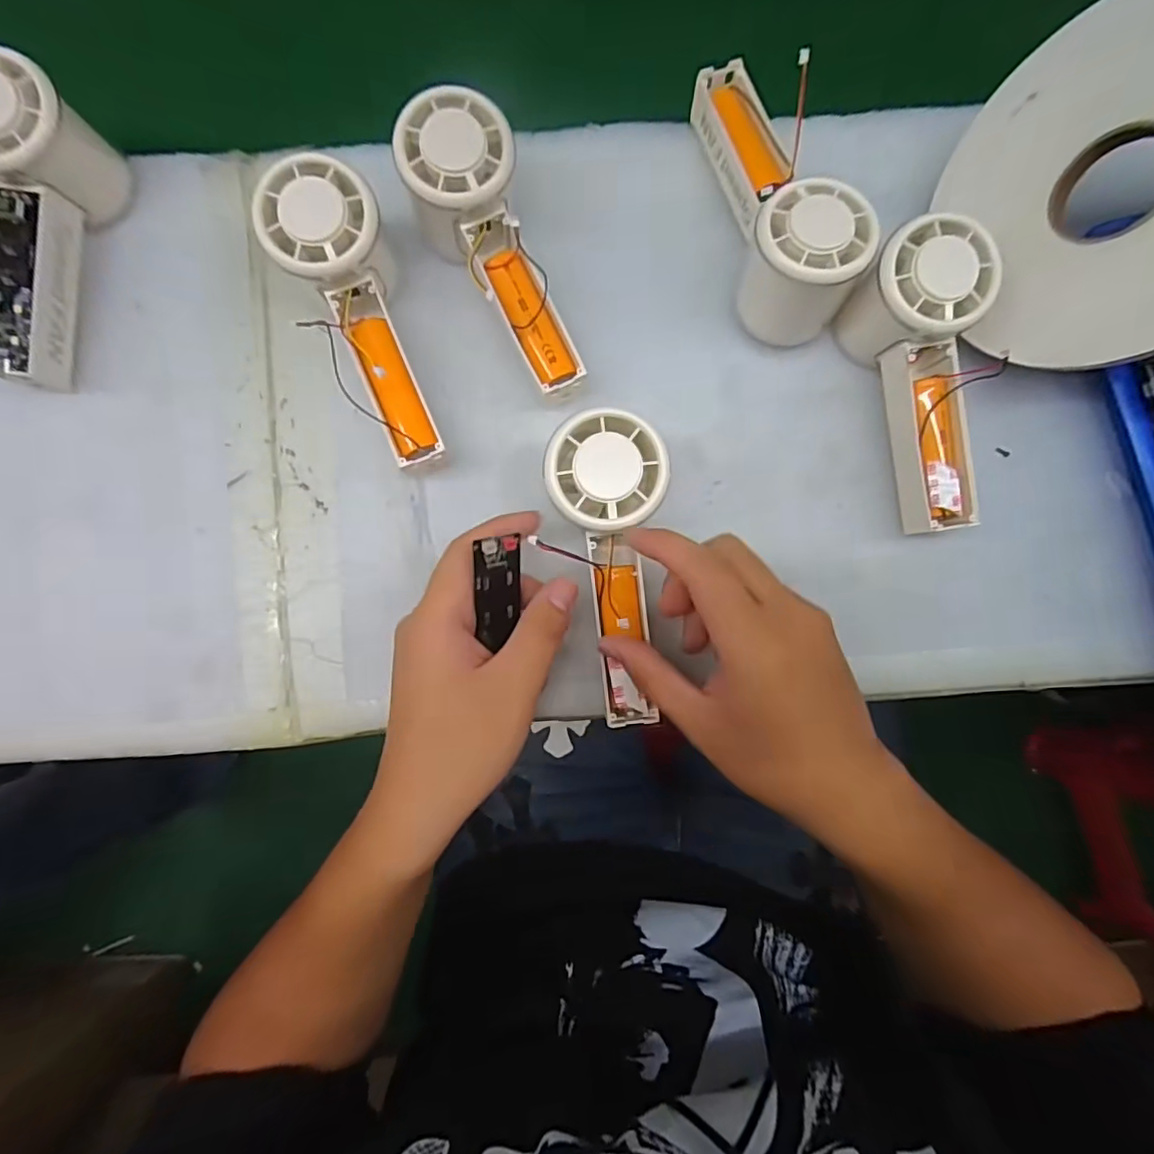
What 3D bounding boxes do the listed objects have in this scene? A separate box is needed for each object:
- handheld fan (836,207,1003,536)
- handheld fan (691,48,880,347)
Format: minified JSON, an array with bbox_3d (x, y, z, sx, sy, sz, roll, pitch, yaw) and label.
[{"bbox_3d":[0.178,-0.100,0.304,0.055,0.053,0.149,-11,98,-2],"label":"handheld fan"},{"bbox_3d":[0.103,-0.204,0.306,0.053,0.060,0.157,-14,84,-2],"label":"handheld fan"}]

